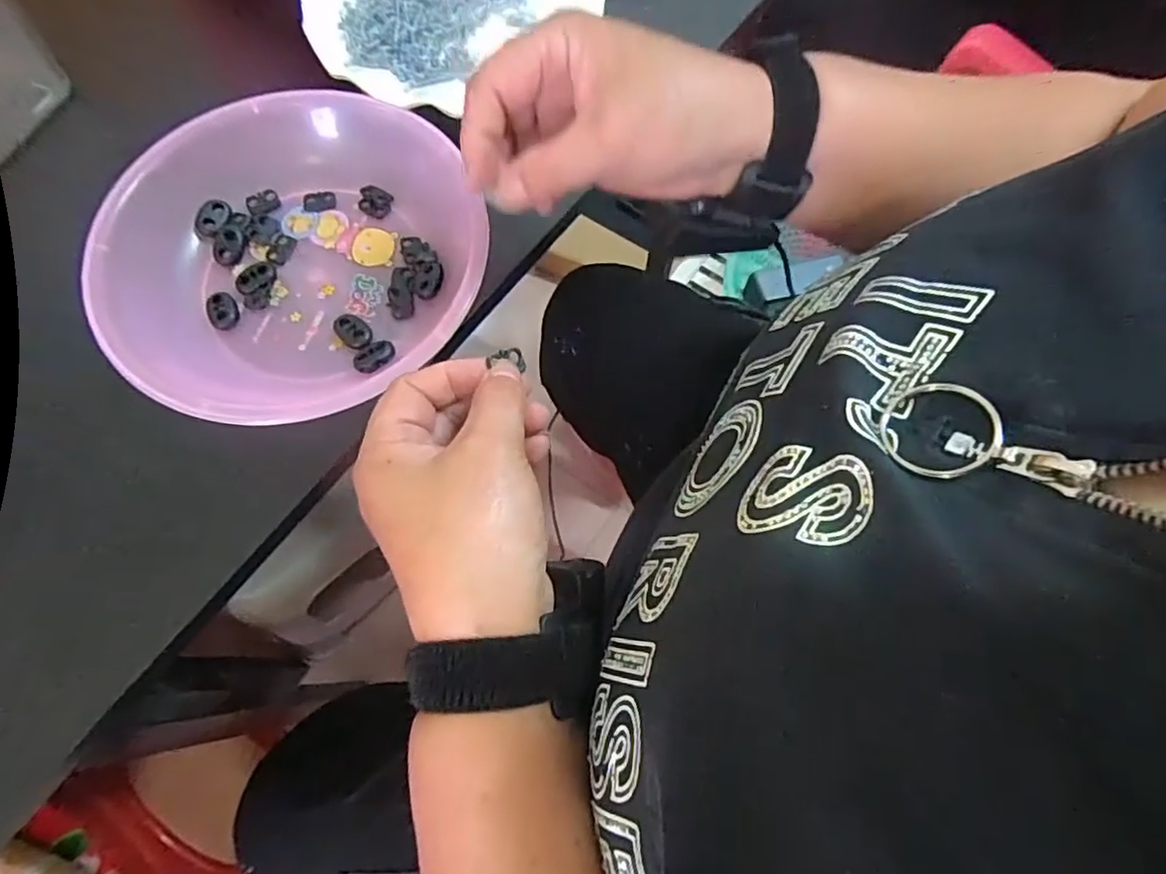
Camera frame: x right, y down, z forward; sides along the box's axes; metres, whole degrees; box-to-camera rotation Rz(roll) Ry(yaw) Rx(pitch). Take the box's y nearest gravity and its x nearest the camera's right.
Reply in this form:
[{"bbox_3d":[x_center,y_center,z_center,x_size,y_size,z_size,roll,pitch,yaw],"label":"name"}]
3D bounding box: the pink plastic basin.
[{"bbox_3d":[-0.148,-0.095,0.321,0.185,0.046,0.184,1,70,-2],"label":"pink plastic basin"}]

